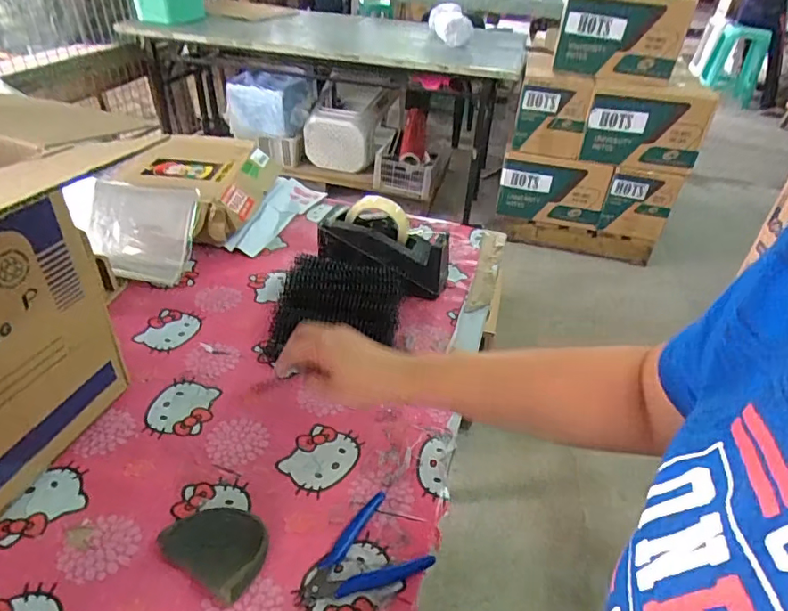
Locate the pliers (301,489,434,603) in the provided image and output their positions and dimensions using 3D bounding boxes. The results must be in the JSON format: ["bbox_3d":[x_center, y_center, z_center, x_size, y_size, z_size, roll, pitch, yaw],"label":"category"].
[{"bbox_3d":[-0.034,0.230,0.489,0.116,0.014,0.081,-13,41,-22],"label":"pliers"}]

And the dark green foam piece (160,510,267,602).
[{"bbox_3d":[-0.159,0.220,0.476,0.090,0.027,0.065,22,41,21],"label":"dark green foam piece"}]

